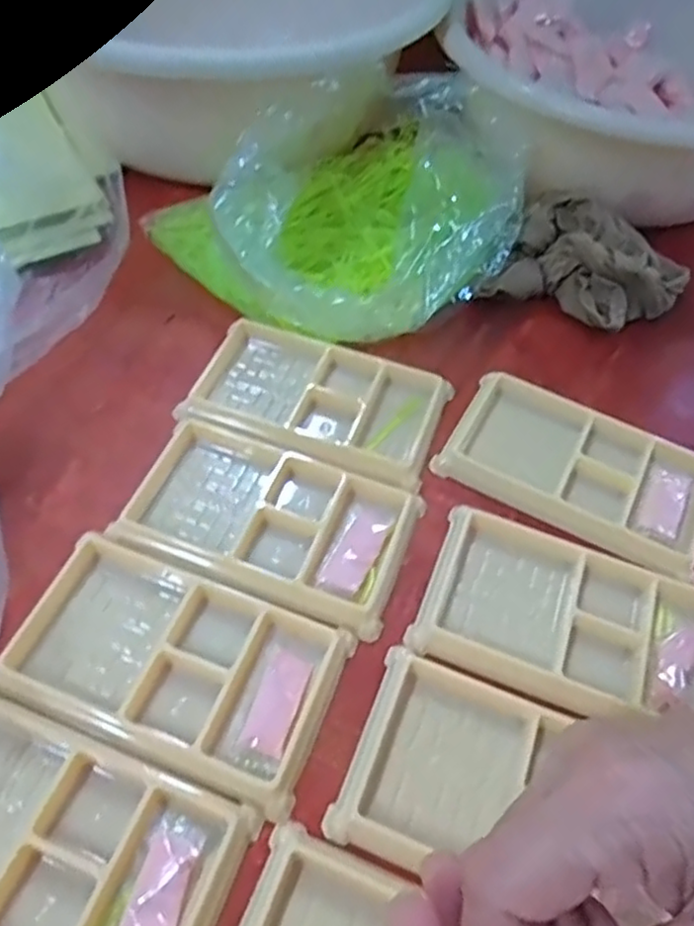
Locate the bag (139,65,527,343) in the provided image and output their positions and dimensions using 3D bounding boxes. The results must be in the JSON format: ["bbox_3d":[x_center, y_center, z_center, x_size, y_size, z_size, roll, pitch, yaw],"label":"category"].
[{"bbox_3d":[0.004,-0.164,0.425,0.214,0.079,0.171,-25,60,-21],"label":"bag"}]

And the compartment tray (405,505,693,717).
[{"bbox_3d":[0.104,0.073,0.309,0.133,0.012,0.072,20,55,10],"label":"compartment tray"}]

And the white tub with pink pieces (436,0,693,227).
[{"bbox_3d":[0.213,-0.286,0.516,0.279,0.090,0.289,2,54,-3],"label":"white tub with pink pieces"}]

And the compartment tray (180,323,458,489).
[{"bbox_3d":[-0.016,-0.035,0.378,0.134,0.013,0.080,19,55,9],"label":"compartment tray"}]

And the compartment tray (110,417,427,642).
[{"bbox_3d":[-0.036,0.026,0.332,0.132,0.010,0.076,19,55,9],"label":"compartment tray"}]

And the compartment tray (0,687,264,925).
[{"bbox_3d":[-0.107,0.141,0.248,0.130,0.016,0.076,20,55,10],"label":"compartment tray"}]

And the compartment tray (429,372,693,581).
[{"bbox_3d":[0.124,0.003,0.361,0.135,0.014,0.075,26,56,14],"label":"compartment tray"}]

